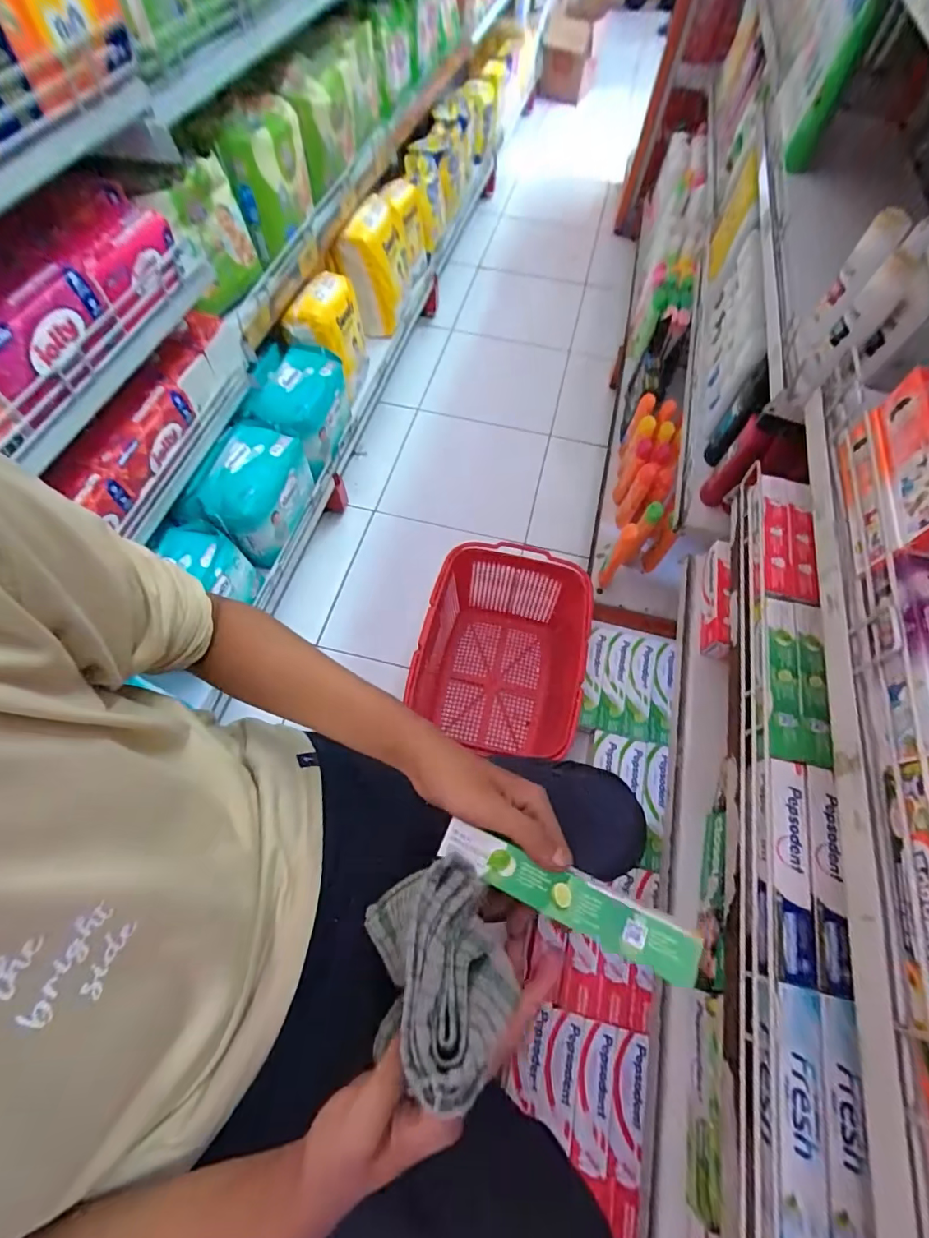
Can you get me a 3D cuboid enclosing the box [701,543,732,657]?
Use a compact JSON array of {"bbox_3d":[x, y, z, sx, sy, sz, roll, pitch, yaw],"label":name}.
[{"bbox_3d":[0.353,-0.034,0.686,0.027,0.051,0.169,10,62,4],"label":"box"}]

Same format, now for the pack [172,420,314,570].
[{"bbox_3d":[-0.395,-0.236,0.935,0.133,0.155,0.225,17,63,8],"label":"pack"}]

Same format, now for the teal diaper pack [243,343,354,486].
[{"bbox_3d":[-0.345,-0.424,1.029,0.148,0.184,0.207,12,63,5],"label":"teal diaper pack"}]

